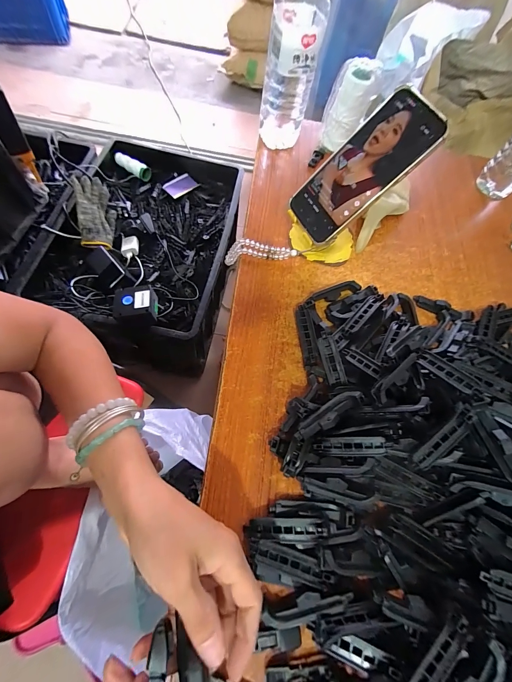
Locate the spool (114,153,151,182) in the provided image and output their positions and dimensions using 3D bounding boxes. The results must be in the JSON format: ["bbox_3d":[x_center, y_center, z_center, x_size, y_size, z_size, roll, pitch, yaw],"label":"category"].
[{"bbox_3d":[-0.375,-0.530,0.865,0.120,0.040,0.037,29,67,-6],"label":"spool"}]

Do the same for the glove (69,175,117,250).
[{"bbox_3d":[-0.420,-0.339,0.751,0.032,0.104,0.215,-18,86,25],"label":"glove"}]

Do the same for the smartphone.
[{"bbox_3d":[0.118,-0.194,0.330,0.165,0.005,0.077,-37,70,27],"label":"smartphone"}]

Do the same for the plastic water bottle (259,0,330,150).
[{"bbox_3d":[0.049,-0.379,0.402,0.070,0.218,0.058,7,66,-5],"label":"plastic water bottle"}]

